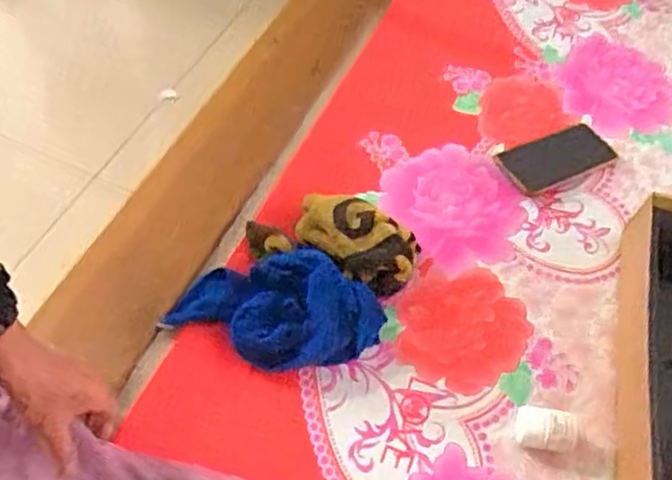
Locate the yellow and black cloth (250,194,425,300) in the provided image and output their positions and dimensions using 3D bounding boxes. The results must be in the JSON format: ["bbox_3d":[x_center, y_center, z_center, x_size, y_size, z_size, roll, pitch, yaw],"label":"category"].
[{"bbox_3d":[-0.002,0.000,0.792,0.188,0.069,0.102,18,58,8],"label":"yellow and black cloth"}]

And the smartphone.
[{"bbox_3d":[0.286,-0.105,0.905,0.150,0.013,0.070,-20,62,-15],"label":"smartphone"}]

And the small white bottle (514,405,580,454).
[{"bbox_3d":[0.210,0.192,0.704,0.059,0.034,0.038,13,56,3],"label":"small white bottle"}]

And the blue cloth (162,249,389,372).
[{"bbox_3d":[-0.062,0.073,0.737,0.216,0.066,0.116,-7,58,-8],"label":"blue cloth"}]

